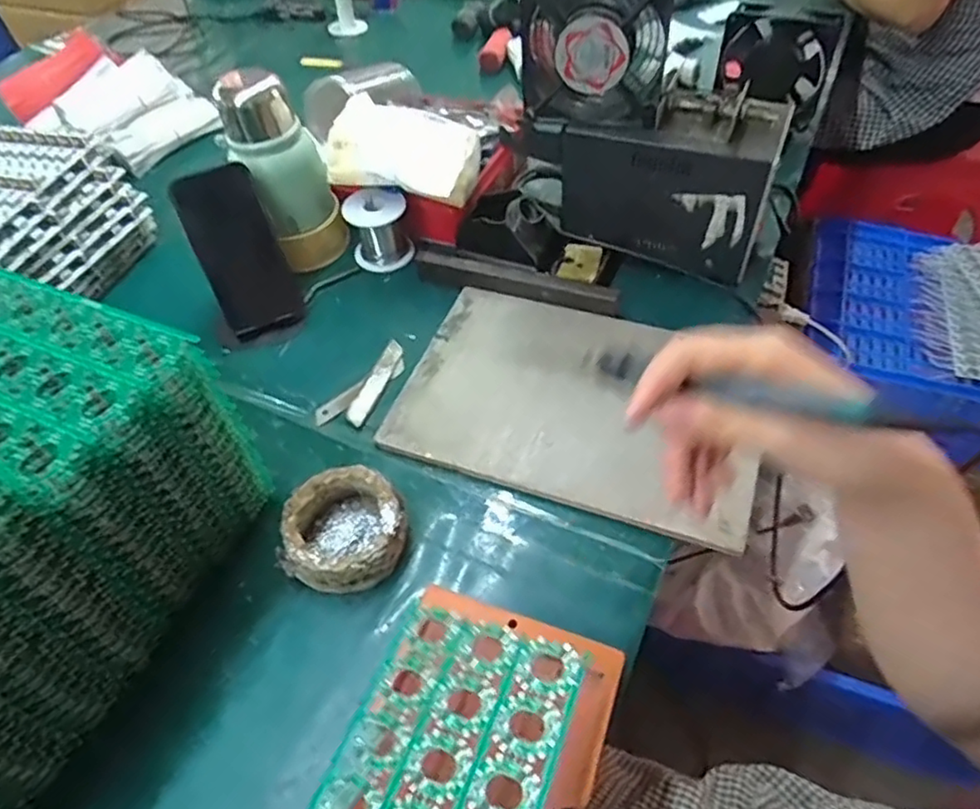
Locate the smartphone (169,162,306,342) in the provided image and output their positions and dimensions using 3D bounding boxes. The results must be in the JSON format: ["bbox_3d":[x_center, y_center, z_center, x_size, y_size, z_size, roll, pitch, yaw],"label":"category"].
[{"bbox_3d":[-0.239,-0.144,0.613,0.073,0.155,0.015,-24,28,-14],"label":"smartphone"}]

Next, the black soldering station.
[{"bbox_3d":[0.167,-0.212,0.603,0.185,0.136,0.082,22,57,19],"label":"black soldering station"}]

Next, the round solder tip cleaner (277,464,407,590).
[{"bbox_3d":[-0.107,0.093,0.473,0.087,0.038,0.083,-2,50,2],"label":"round solder tip cleaner"}]

